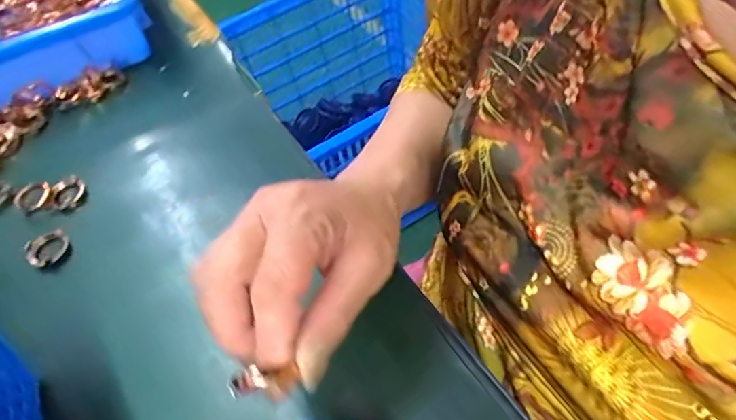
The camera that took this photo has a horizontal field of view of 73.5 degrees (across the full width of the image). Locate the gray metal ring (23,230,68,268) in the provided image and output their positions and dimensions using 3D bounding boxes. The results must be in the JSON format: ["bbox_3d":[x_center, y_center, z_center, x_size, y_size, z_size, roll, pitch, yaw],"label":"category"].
[{"bbox_3d":[-0.226,0.027,0.348,0.023,0.012,0.028,28,64,26],"label":"gray metal ring"}]

